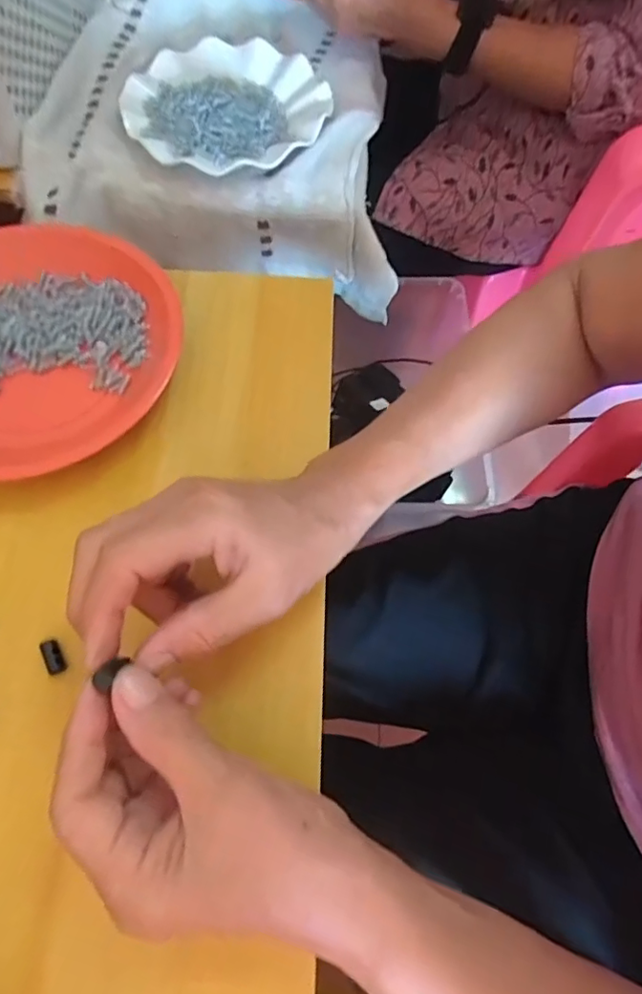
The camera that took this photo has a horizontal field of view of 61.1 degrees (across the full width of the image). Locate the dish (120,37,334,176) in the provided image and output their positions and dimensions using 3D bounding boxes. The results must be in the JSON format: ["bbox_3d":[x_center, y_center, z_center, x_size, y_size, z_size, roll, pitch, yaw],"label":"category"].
[{"bbox_3d":[-0.090,-0.368,0.508,0.179,0.032,0.175,1,66,-1],"label":"dish"}]

